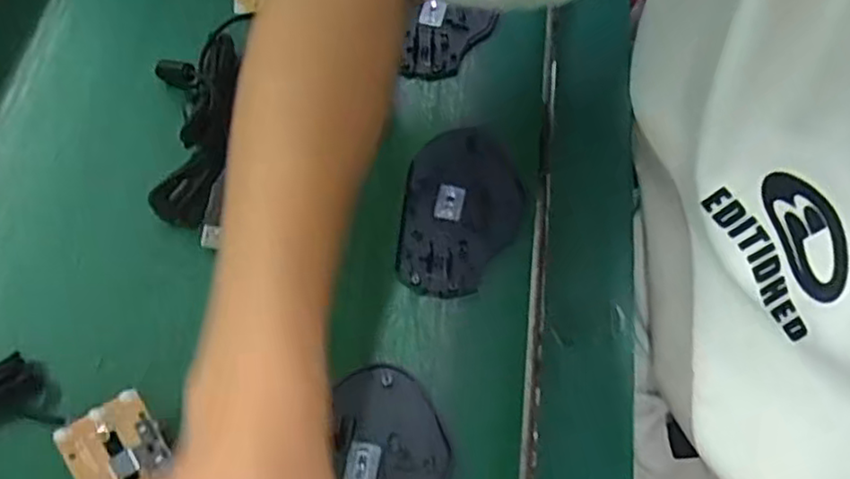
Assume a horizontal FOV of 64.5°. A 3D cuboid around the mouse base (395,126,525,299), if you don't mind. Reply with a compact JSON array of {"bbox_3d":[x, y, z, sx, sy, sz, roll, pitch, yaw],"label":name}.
[{"bbox_3d":[0.023,-0.019,0.410,0.070,0.008,0.111,6,65,3],"label":"mouse base"}]

